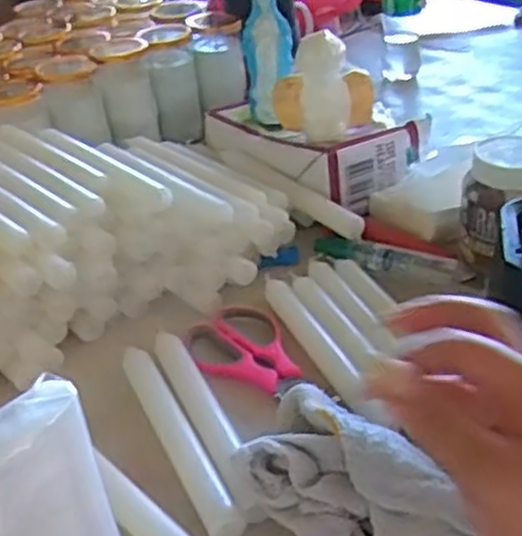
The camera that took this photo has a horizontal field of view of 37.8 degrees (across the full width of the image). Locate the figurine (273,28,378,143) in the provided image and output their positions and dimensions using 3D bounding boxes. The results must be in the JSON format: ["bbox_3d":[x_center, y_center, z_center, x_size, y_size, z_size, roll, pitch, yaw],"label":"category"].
[{"bbox_3d":[0.059,-0.179,0.777,0.098,0.103,0.041,7,36,19],"label":"figurine"}]

